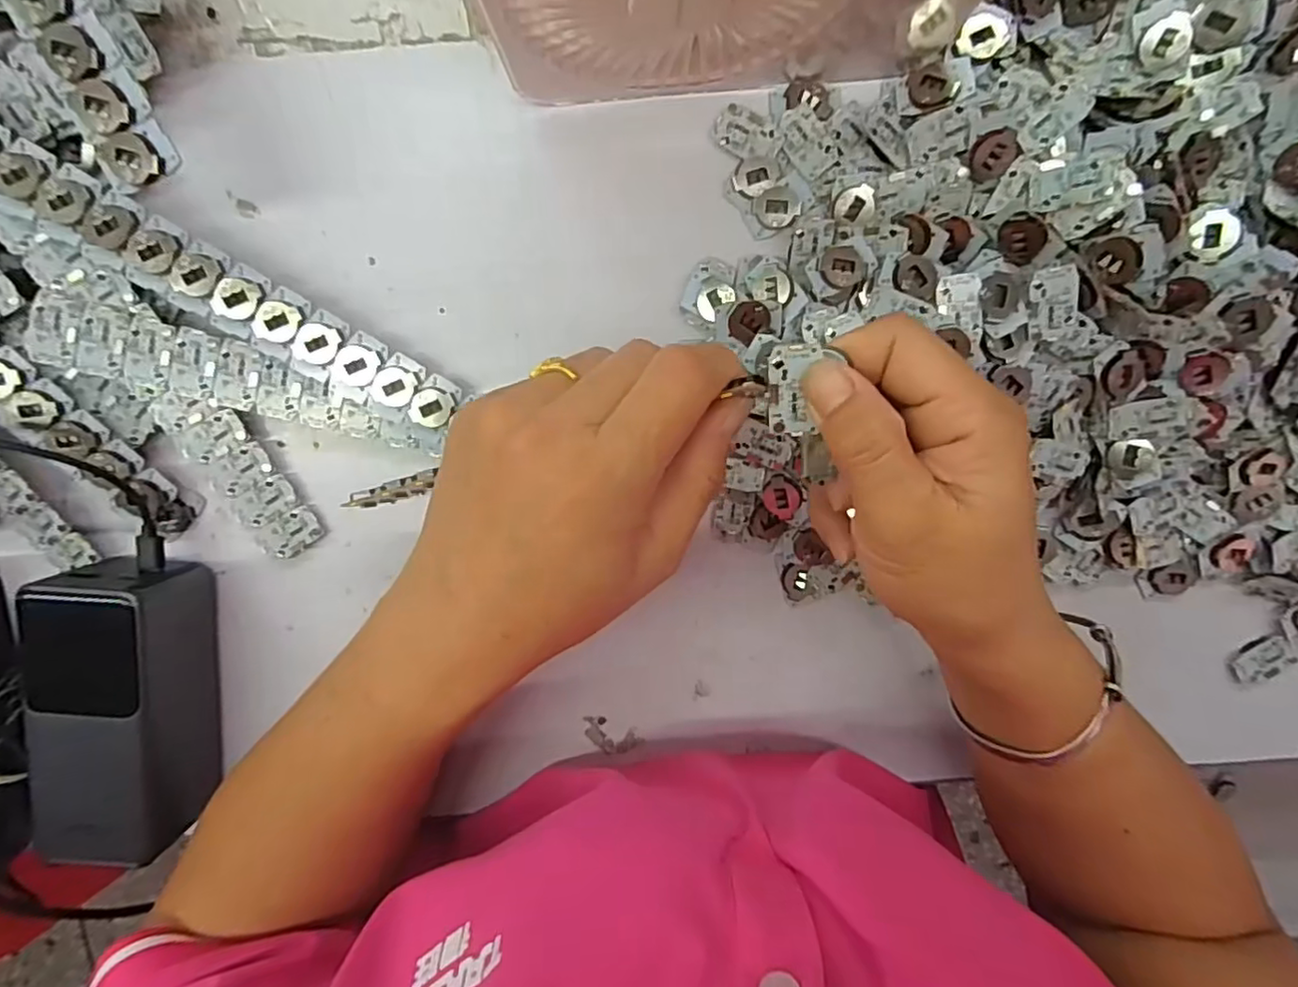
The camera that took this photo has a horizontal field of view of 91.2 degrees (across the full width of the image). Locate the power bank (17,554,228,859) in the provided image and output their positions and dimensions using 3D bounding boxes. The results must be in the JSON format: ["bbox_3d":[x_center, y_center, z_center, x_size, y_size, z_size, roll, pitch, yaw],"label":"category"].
[{"bbox_3d":[-0.242,0.097,0.291,0.053,0.056,0.125,1,99,0],"label":"power bank"}]

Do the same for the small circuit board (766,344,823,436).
[{"bbox_3d":[0.047,-0.034,0.209,0.016,0.004,0.029,-3,108,1],"label":"small circuit board"}]

